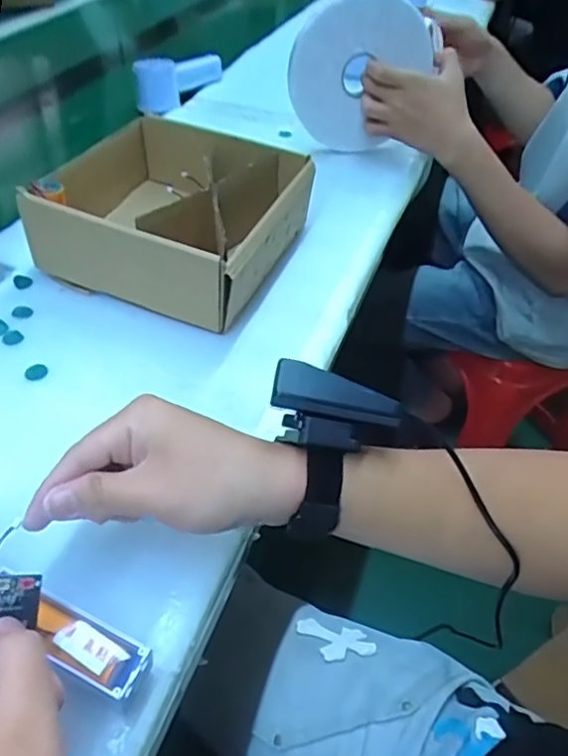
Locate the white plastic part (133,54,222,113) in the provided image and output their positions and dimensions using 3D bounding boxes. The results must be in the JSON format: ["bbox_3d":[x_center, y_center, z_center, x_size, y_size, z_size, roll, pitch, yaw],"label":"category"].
[{"bbox_3d":[-0.143,-0.407,0.798,0.122,0.058,0.039,-33,57,-30],"label":"white plastic part"}]

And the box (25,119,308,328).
[{"bbox_3d":[-0.098,-0.146,0.534,0.199,0.095,0.198,15,44,18],"label":"box"}]

